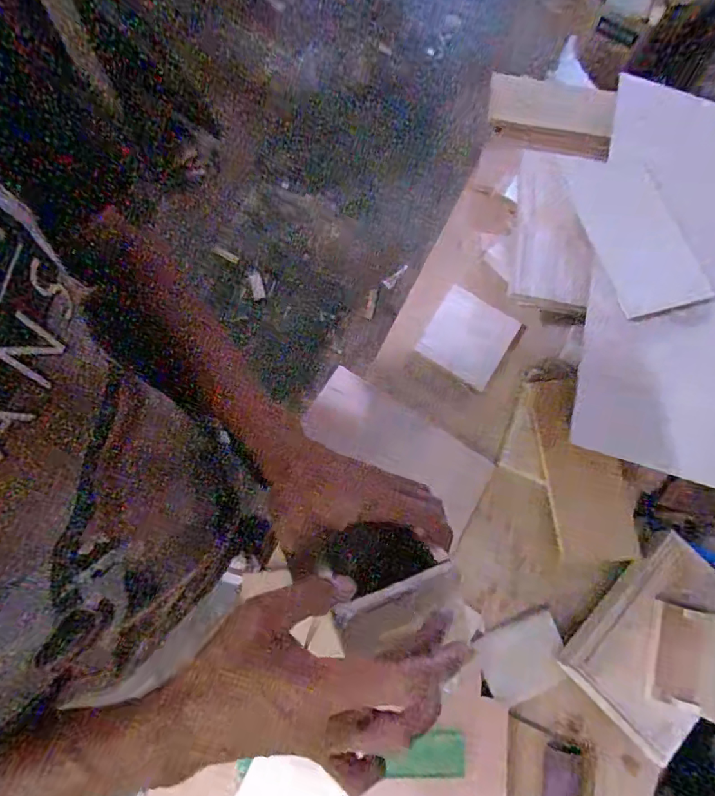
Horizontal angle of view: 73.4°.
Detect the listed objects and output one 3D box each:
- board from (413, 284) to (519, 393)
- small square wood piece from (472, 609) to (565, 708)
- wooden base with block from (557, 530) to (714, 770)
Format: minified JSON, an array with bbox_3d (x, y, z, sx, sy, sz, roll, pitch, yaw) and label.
[{"bbox_3d":[0.157,-0.087,0.678,0.109,0.015,0.114,32,76,8],"label":"board"},{"bbox_3d":[0.199,0.312,0.575,0.101,0.004,0.077,-25,60,2],"label":"small square wood piece"},{"bbox_3d":[0.357,0.282,0.555,0.213,0.049,0.143,-47,55,-8],"label":"wooden base with block"}]

